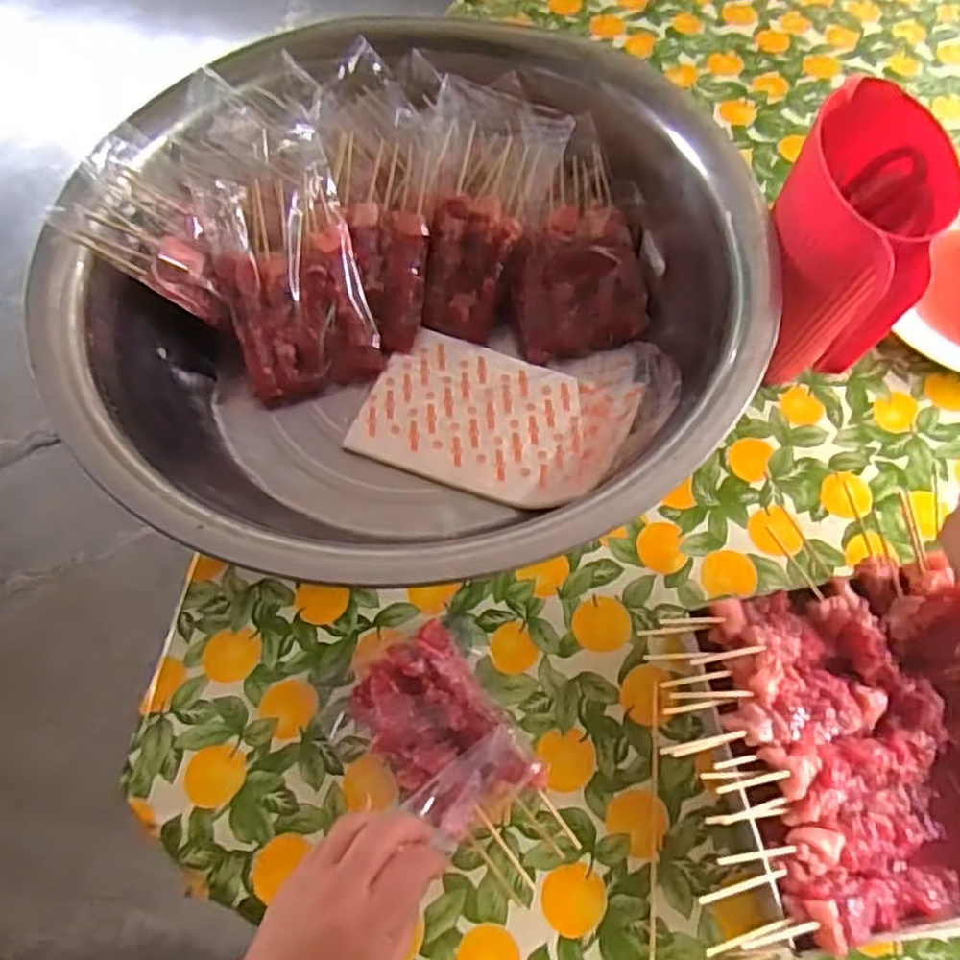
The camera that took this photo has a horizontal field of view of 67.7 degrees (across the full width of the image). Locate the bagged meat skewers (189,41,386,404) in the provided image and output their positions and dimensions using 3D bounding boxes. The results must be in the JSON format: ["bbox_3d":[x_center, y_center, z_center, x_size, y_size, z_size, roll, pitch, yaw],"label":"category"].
[{"bbox_3d":[-0.188,-0.243,0.698,0.146,0.061,0.324,-7,89,-4],"label":"bagged meat skewers"}]

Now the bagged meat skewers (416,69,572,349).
[{"bbox_3d":[0.006,-0.267,0.717,0.124,0.046,0.245,12,91,6],"label":"bagged meat skewers"}]

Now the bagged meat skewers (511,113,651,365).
[{"bbox_3d":[0.087,-0.236,0.733,0.135,0.050,0.220,-14,90,0],"label":"bagged meat skewers"}]

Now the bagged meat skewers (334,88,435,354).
[{"bbox_3d":[-0.092,-0.268,0.723,0.092,0.033,0.269,-4,86,-2],"label":"bagged meat skewers"}]

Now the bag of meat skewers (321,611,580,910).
[{"bbox_3d":[-0.024,0.211,0.540,0.124,0.039,0.204,-34,69,-15],"label":"bag of meat skewers"}]

